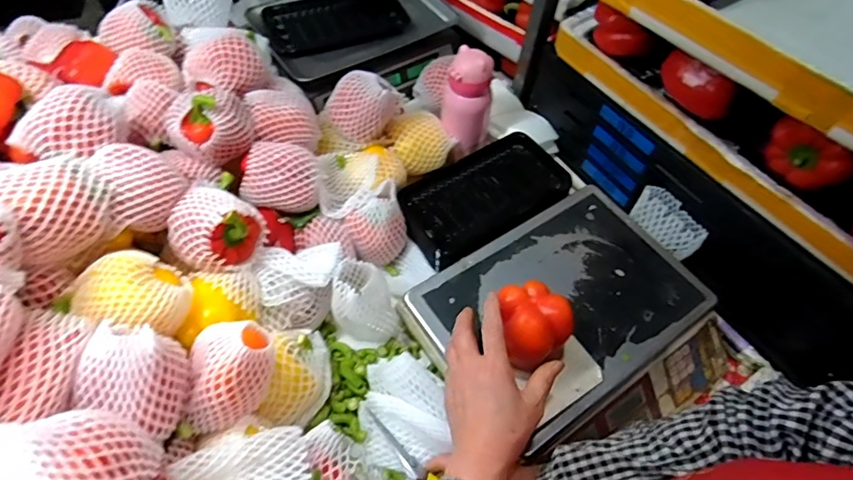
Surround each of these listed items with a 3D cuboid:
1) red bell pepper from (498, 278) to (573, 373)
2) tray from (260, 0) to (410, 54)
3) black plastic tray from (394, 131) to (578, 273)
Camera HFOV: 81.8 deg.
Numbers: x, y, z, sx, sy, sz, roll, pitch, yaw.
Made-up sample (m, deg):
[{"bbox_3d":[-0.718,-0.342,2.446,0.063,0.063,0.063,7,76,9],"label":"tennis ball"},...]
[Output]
[{"bbox_3d":[0.115,0.092,0.538,0.071,0.068,0.076,1,56,-2],"label":"red bell pepper"},{"bbox_3d":[-0.162,-0.401,0.878,0.240,0.030,0.127,-23,60,-17],"label":"tray"},{"bbox_3d":[0.083,-0.069,0.733,0.249,0.032,0.149,-29,62,-20],"label":"black plastic tray"}]

